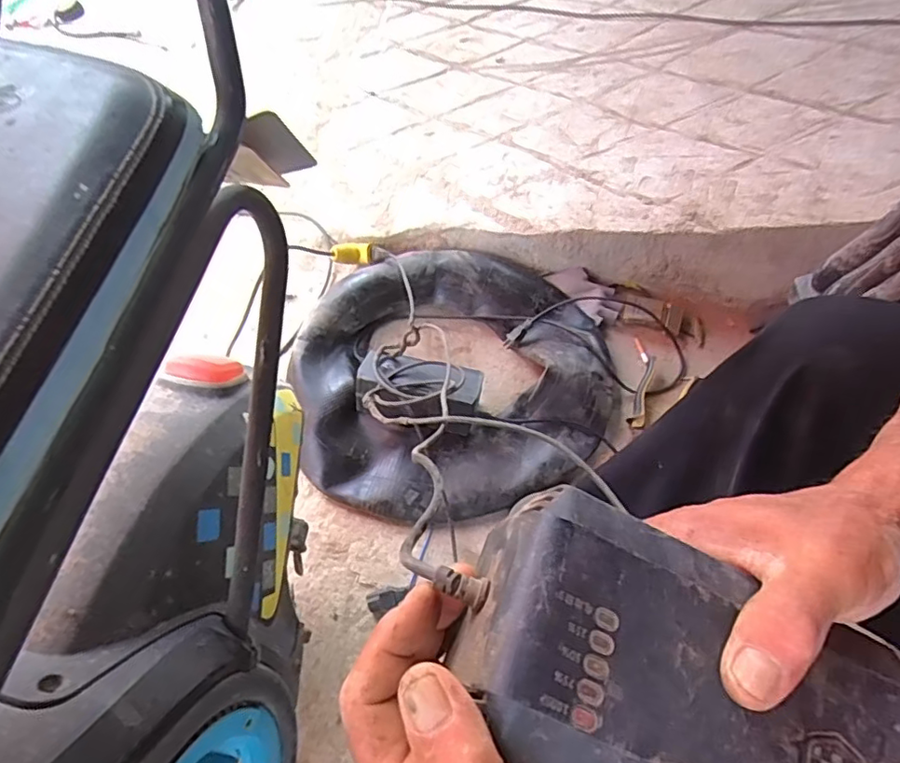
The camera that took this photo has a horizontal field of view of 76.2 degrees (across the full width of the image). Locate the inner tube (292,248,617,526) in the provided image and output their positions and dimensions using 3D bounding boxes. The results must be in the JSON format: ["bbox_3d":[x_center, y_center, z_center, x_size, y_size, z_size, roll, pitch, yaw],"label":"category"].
[{"bbox_3d":[0.006,-0.010,0.893,0.464,0.069,0.455,1,59,-2],"label":"inner tube"}]

